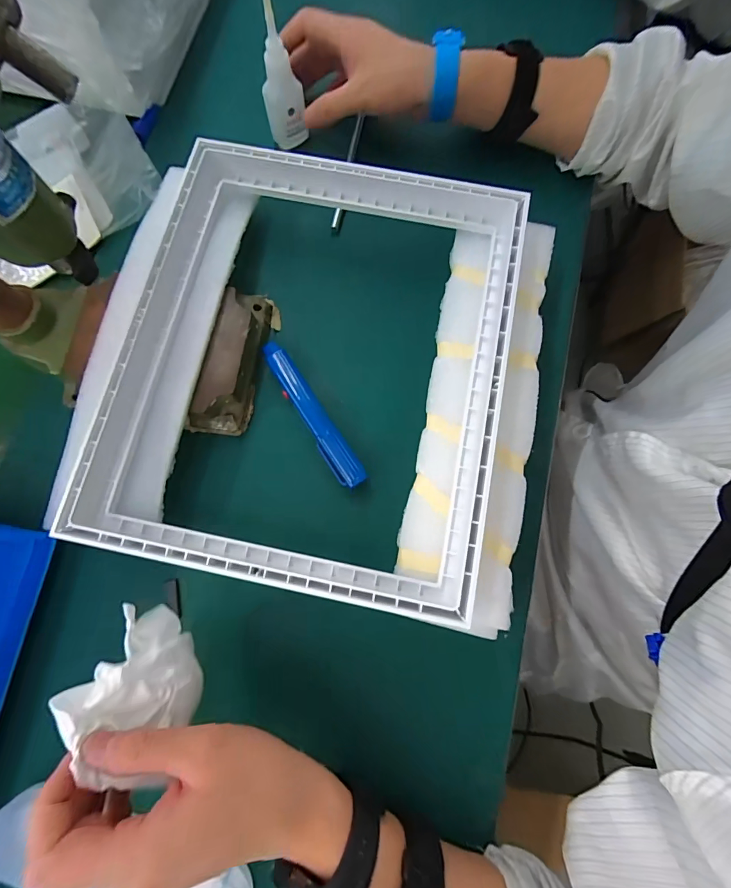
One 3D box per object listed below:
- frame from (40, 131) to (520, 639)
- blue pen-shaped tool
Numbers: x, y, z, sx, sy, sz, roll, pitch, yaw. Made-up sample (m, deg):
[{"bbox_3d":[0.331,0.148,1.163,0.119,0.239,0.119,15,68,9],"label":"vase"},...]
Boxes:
[{"bbox_3d":[-0.050,-0.062,0.290,0.310,0.039,0.331,7,77,2],"label":"frame"},{"bbox_3d":[-0.045,-0.025,0.326,0.023,0.012,0.138,-32,79,-7],"label":"blue pen-shaped tool"}]

